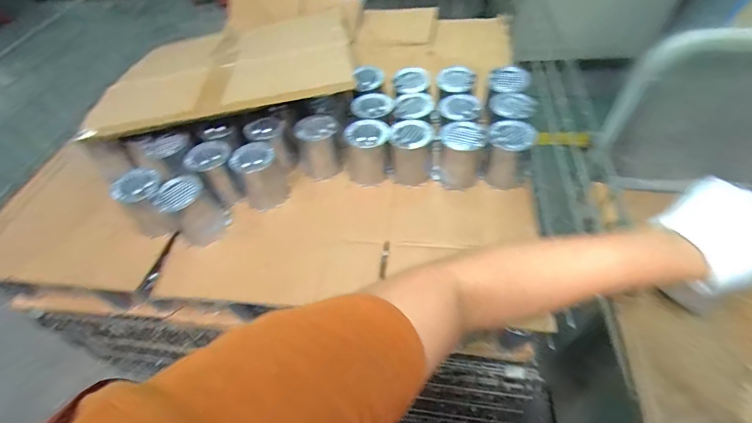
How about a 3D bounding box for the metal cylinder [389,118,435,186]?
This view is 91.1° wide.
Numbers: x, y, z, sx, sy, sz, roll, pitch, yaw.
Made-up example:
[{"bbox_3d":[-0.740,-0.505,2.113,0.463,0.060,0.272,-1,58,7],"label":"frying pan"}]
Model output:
[{"bbox_3d":[0.077,-0.132,0.806,0.086,0.117,0.101,1,52,7],"label":"metal cylinder"}]

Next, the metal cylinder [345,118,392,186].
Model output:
[{"bbox_3d":[-0.019,-0.129,0.803,0.096,0.117,0.085,-7,52,0],"label":"metal cylinder"}]

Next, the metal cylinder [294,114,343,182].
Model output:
[{"bbox_3d":[-0.128,-0.140,0.831,0.087,0.140,0.080,-3,52,4],"label":"metal cylinder"}]

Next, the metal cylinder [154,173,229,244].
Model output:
[{"bbox_3d":[-0.365,-0.003,0.736,0.084,0.120,0.088,-3,52,4],"label":"metal cylinder"}]

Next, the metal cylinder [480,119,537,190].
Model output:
[{"bbox_3d":[0.274,-0.118,0.761,0.093,0.114,0.087,17,56,18],"label":"metal cylinder"}]

